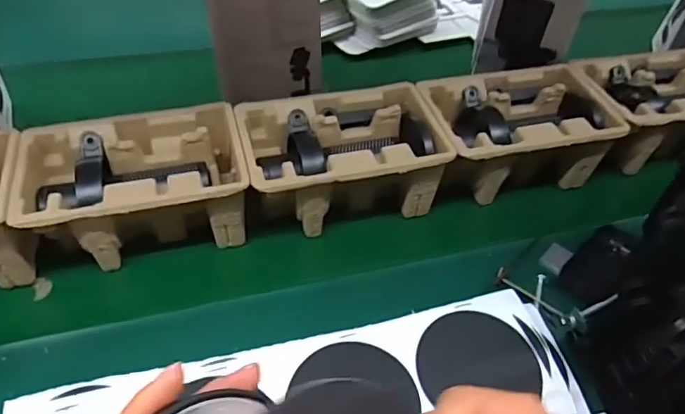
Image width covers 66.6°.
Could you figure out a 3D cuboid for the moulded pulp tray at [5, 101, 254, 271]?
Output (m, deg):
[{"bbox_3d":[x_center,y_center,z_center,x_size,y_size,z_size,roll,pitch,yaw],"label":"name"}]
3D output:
[{"bbox_3d":[-0.225,-0.023,0.580,0.224,0.096,0.145,-9,48,-15],"label":"moulded pulp tray"}]

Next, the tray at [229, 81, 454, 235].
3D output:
[{"bbox_3d":[-0.006,-0.055,0.630,0.225,0.111,0.146,-9,48,-15],"label":"tray"}]

